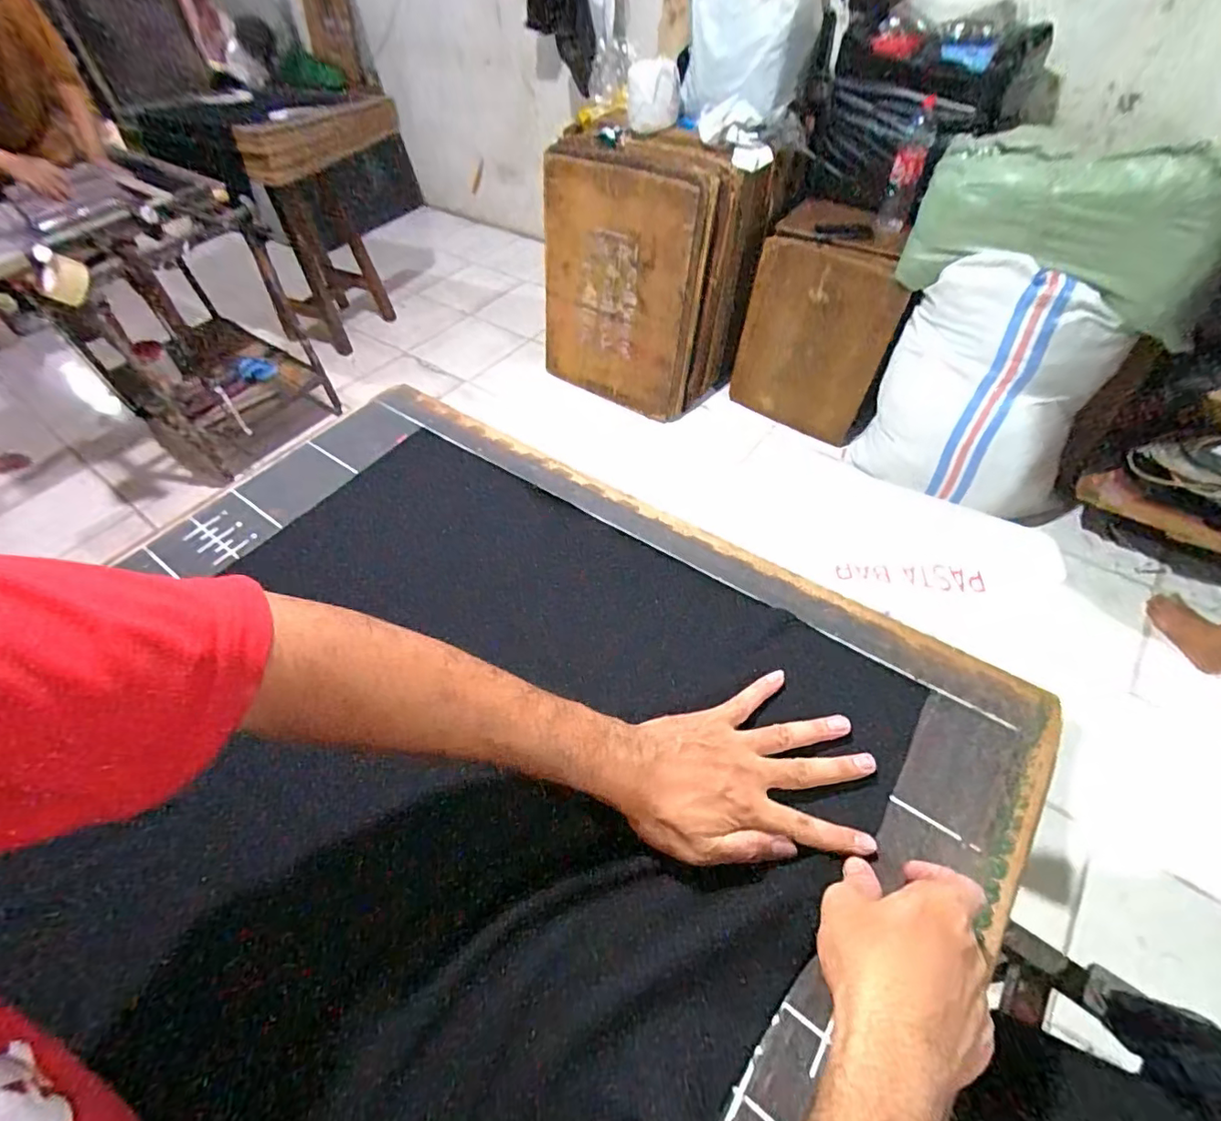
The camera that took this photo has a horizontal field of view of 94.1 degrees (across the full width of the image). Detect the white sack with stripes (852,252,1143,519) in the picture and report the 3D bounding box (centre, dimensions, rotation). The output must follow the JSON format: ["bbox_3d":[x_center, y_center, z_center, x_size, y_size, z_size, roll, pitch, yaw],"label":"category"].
[{"bbox_3d":[1.081,-0.426,1.604,0.593,0.667,0.273,21,56,17],"label":"white sack with stripes"}]

